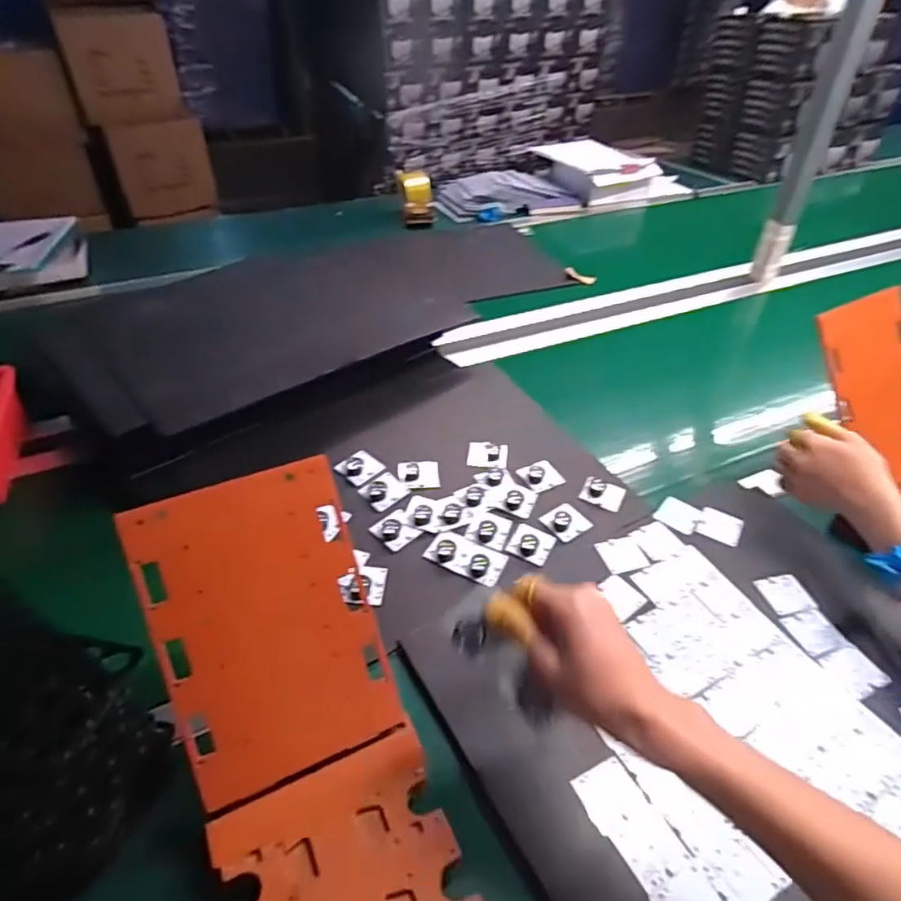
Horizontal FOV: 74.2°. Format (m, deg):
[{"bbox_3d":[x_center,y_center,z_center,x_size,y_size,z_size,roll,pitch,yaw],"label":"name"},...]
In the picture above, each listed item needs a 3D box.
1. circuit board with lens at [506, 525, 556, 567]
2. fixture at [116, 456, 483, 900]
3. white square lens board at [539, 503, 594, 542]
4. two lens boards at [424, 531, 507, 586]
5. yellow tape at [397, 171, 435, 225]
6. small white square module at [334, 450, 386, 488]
[{"bbox_3d":[0.096,0.108,0.705,0.047,0.020,0.047,19,45,21],"label":"circuit board with lens"},{"bbox_3d":[-0.099,0.225,0.432,0.158,0.097,0.419,-20,72,-22],"label":"fixture"},{"bbox_3d":[0.142,0.086,0.732,0.048,0.014,0.049,-29,49,-29],"label":"white square lens board"},{"bbox_3d":[0.018,0.119,0.681,0.087,0.010,0.047,17,44,19],"label":"two lens boards"},{"bbox_3d":[-0.084,-0.617,1.489,0.087,0.117,0.097,-4,41,-5],"label":"yellow tape"},{"bbox_3d":[-0.117,0.019,0.771,0.045,0.014,0.048,30,49,29],"label":"small white square module"}]

